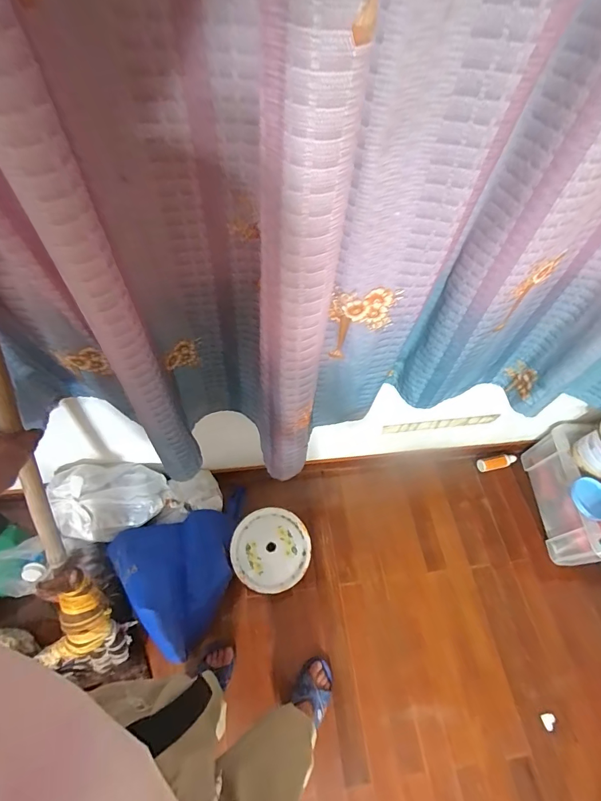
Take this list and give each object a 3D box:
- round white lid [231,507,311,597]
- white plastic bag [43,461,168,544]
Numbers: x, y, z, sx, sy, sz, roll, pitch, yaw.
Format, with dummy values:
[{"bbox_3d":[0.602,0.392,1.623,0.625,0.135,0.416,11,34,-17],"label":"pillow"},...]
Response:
[{"bbox_3d":[-0.076,0.382,0.971,0.199,0.037,0.198,2,59,-3],"label":"round white lid"},{"bbox_3d":[-0.506,0.253,0.998,0.254,0.118,0.182,-16,61,-13],"label":"white plastic bag"}]

